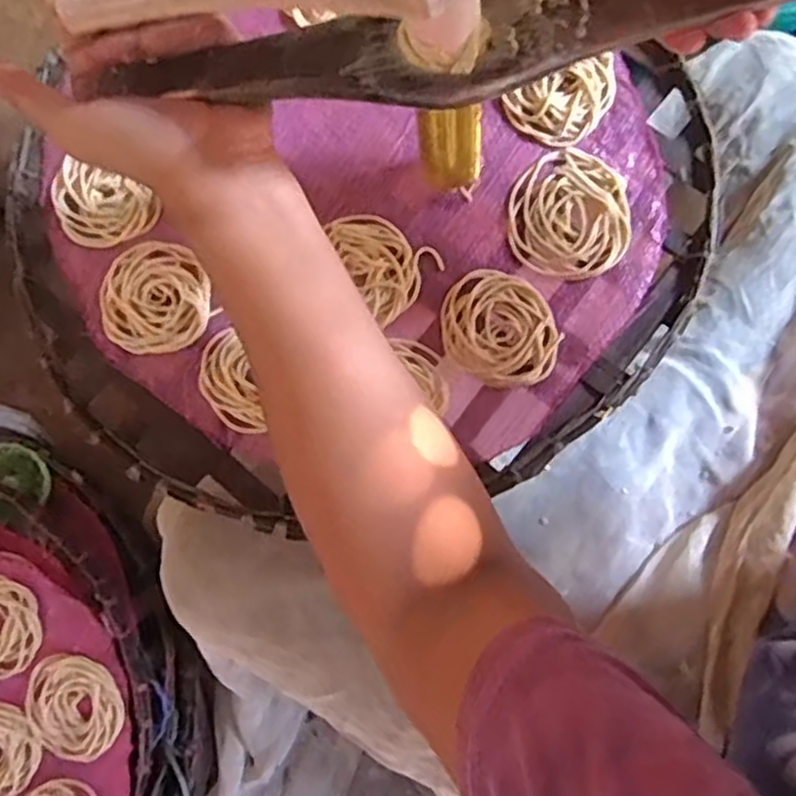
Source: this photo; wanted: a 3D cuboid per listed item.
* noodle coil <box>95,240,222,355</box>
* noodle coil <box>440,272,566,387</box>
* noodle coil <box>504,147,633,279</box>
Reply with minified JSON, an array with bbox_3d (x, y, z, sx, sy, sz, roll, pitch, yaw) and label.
[{"bbox_3d":[-0.140,-0.059,0.412,0.065,0.005,0.065,0,79,1],"label":"noodle coil"},{"bbox_3d":[0.057,-0.039,0.399,0.069,0.006,0.059,34,81,7],"label":"noodle coil"},{"bbox_3d":[0.097,-0.107,0.410,0.067,0.007,0.075,-7,79,0],"label":"noodle coil"}]

